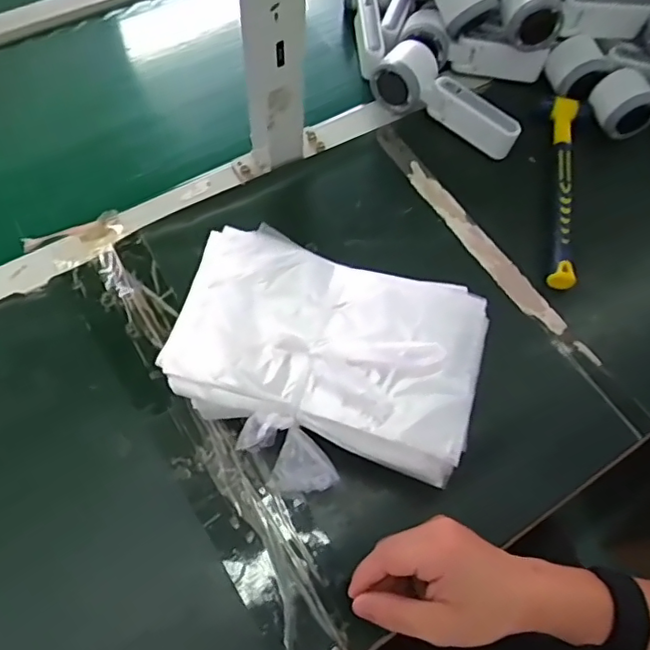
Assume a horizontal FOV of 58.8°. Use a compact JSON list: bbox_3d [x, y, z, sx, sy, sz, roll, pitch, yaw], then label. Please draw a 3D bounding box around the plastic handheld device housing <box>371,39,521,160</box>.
[{"bbox_3d":[0.128,-0.235,0.613,0.163,0.048,0.052,40,68,15],"label":"plastic handheld device housing"}]

